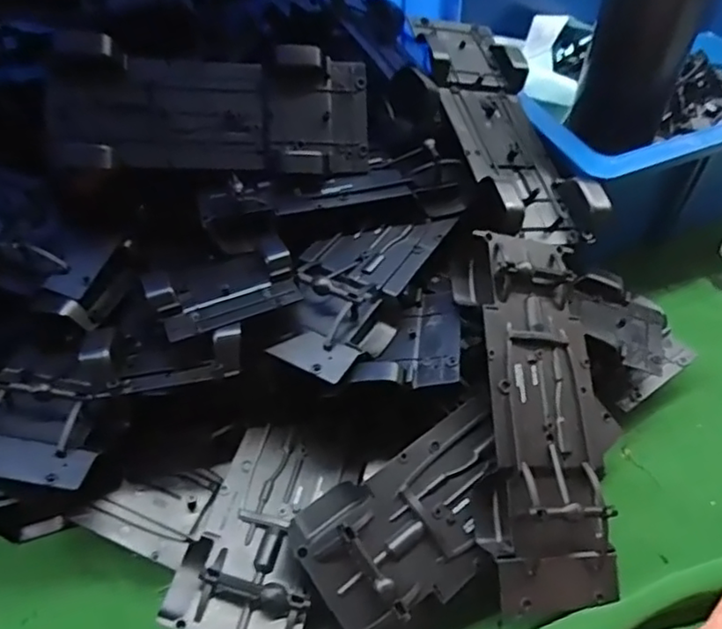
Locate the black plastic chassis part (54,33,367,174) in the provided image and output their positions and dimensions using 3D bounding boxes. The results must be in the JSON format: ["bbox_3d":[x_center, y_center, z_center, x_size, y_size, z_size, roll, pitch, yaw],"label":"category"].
[{"bbox_3d":[-0.090,-0.127,0.383,0.190,0.021,0.075,-1,89,-11],"label":"black plastic chassis part"}]

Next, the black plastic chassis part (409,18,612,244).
[{"bbox_3d":[0.092,-0.130,0.408,0.080,0.028,0.189,-7,65,-22],"label":"black plastic chassis part"}]

